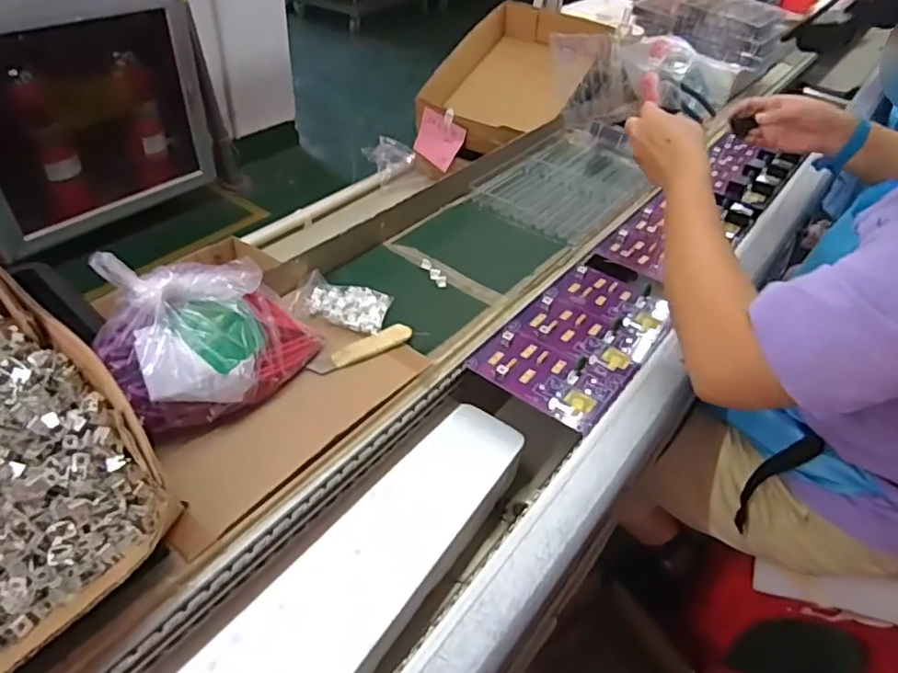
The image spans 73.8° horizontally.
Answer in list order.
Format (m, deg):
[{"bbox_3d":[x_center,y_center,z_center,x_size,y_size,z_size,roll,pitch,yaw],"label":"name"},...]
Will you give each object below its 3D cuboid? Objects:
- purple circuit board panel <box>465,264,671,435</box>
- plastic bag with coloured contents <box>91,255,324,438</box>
[{"bbox_3d":[0.150,-0.002,0.670,0.139,0.013,0.248,30,48,25],"label":"purple circuit board panel"},{"bbox_3d":[-0.201,0.003,0.524,0.174,0.117,0.097,-17,47,-22],"label":"plastic bag with coloured contents"}]

